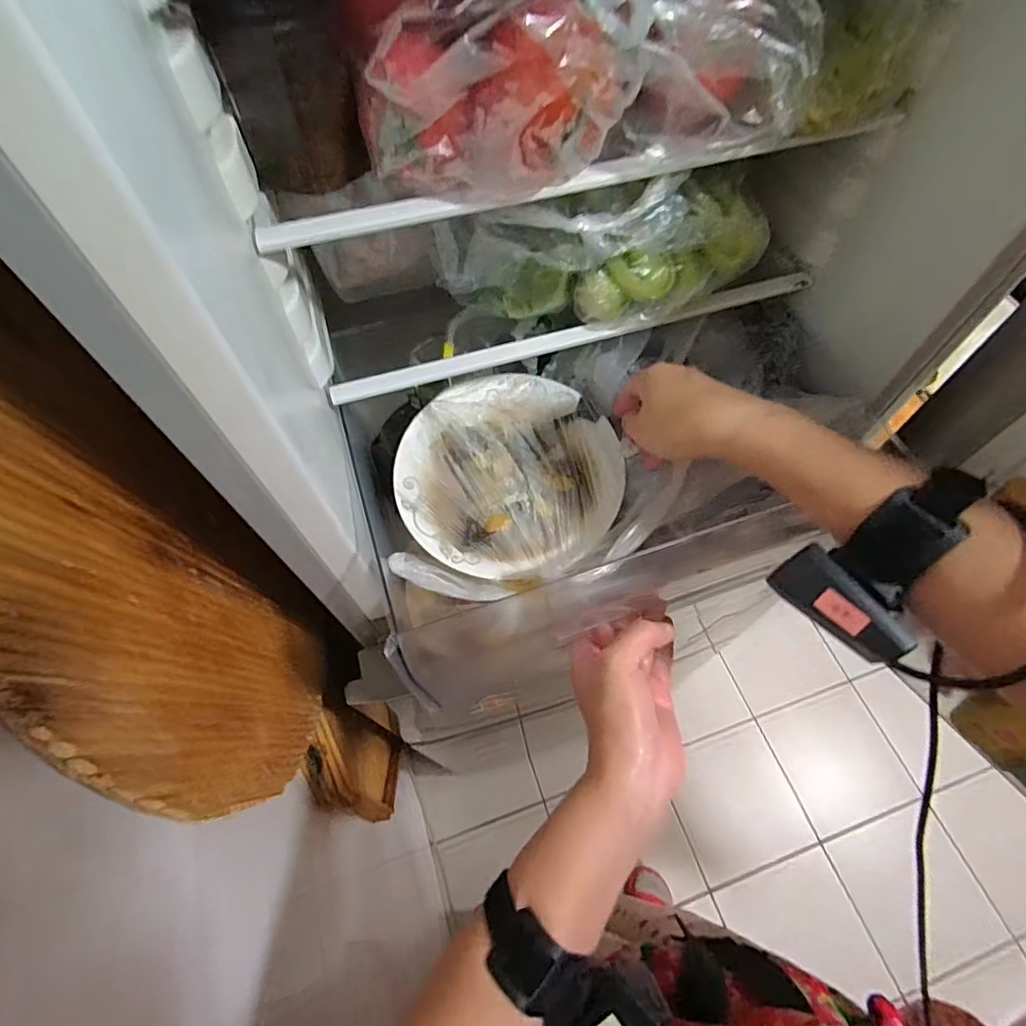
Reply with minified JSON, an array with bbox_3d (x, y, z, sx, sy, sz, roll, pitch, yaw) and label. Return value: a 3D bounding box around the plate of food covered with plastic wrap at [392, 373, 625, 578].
[{"bbox_3d":[-0.004,-0.041,0.476,0.192,0.025,0.186,0,60,1],"label":"plate of food covered with plastic wrap"}]

